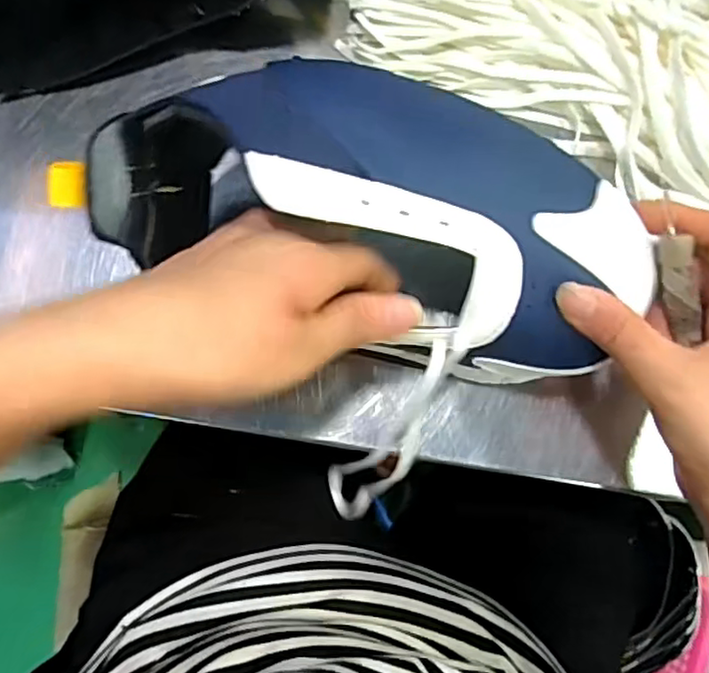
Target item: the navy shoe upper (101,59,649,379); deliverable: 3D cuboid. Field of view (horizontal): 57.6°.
[{"bbox_3d":[0.014,-0.051,0.292,0.228,0.098,0.108,16,86,-1],"label":"navy shoe upper"}]

